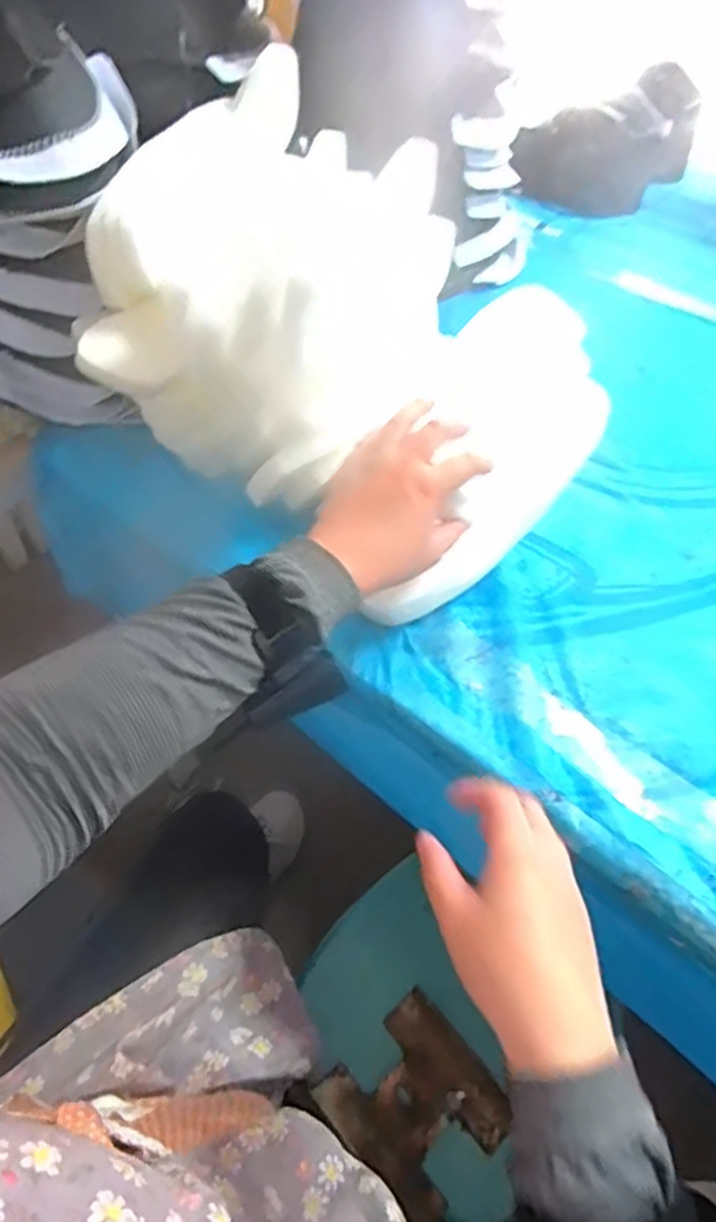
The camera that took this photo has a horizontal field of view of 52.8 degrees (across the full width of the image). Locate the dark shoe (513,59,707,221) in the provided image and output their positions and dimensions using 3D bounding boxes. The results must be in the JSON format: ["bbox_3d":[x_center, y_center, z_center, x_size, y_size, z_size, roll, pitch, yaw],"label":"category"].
[{"bbox_3d":[0.408,-0.755,1.144,0.184,0.136,0.295,37,59,23],"label":"dark shoe"}]

